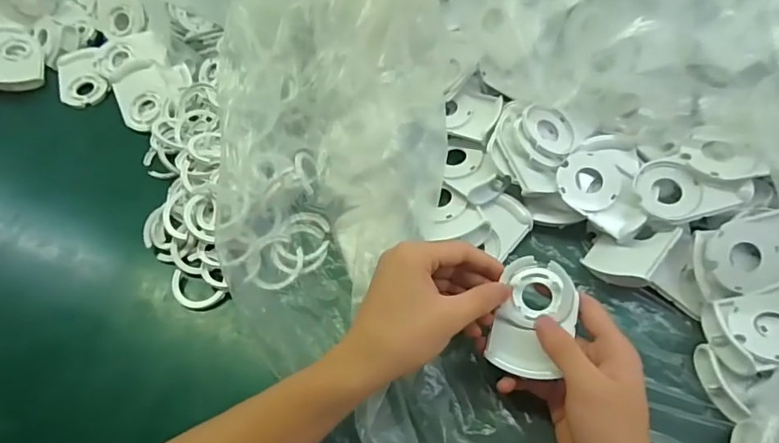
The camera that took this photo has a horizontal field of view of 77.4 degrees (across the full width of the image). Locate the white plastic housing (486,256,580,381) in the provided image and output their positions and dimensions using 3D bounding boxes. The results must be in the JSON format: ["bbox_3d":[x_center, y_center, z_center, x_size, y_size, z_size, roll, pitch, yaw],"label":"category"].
[{"bbox_3d":[0.104,0.065,0.346,0.053,0.031,0.084,15,59,12],"label":"white plastic housing"}]

